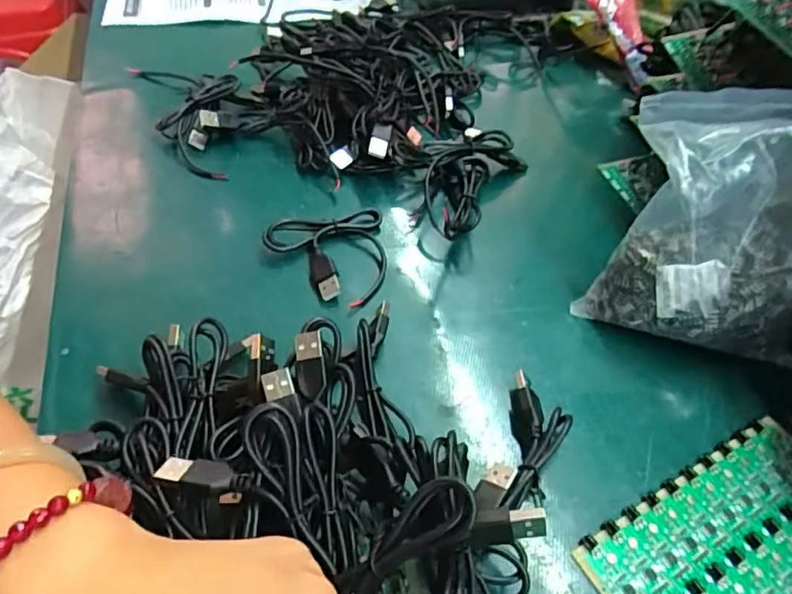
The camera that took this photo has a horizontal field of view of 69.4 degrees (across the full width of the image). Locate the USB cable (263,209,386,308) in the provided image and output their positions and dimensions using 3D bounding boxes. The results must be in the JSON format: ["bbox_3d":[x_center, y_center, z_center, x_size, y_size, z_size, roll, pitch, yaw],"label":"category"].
[{"bbox_3d":[-0.033,-0.028,0.364,0.078,0.018,0.072,-24,55,-22],"label":"USB cable"}]

